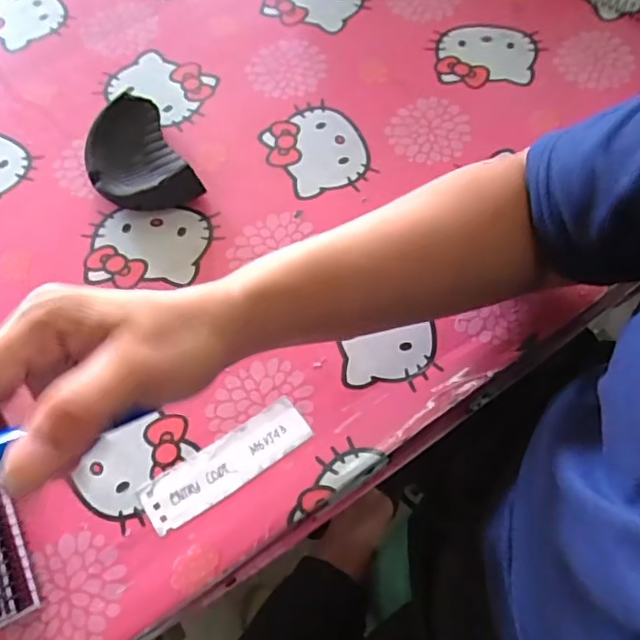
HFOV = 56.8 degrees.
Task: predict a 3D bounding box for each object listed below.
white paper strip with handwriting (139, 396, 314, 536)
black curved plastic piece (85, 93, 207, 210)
[{"bbox_3d":[-0.057,0.086,0.360,0.106,0.004,0.031,-32,70,-13],"label":"white paper strip with handwriting"},{"bbox_3d":[-0.138,-0.119,0.439,0.065,0.027,0.095,-29,69,-12],"label":"black curved plastic piece"}]

